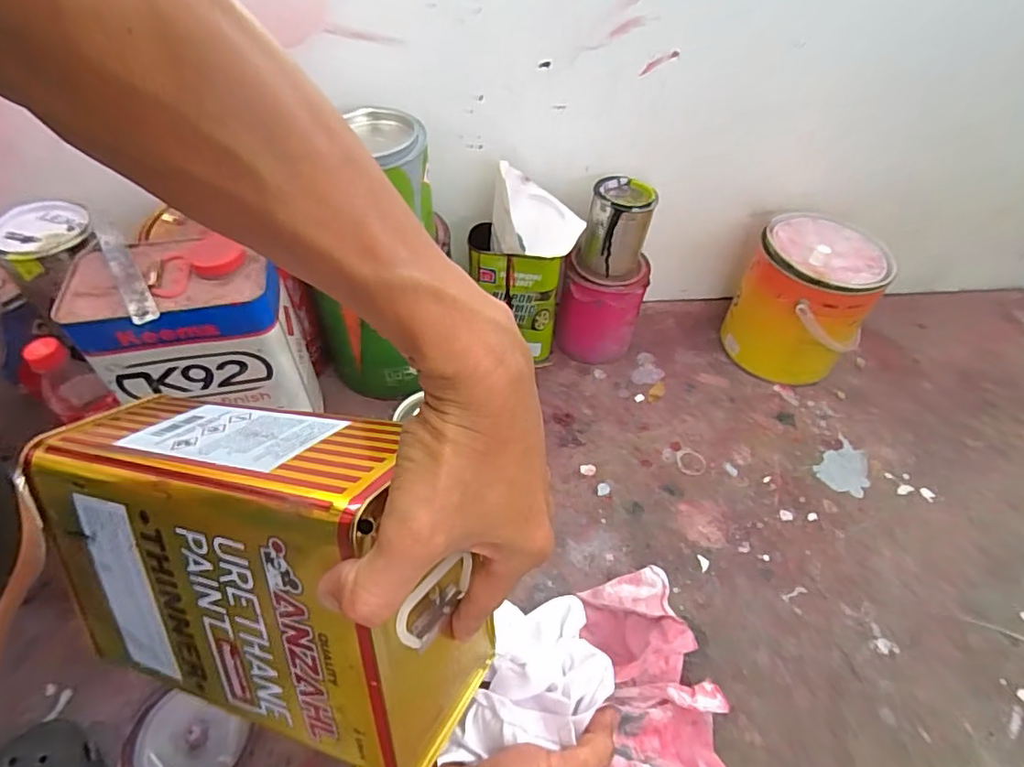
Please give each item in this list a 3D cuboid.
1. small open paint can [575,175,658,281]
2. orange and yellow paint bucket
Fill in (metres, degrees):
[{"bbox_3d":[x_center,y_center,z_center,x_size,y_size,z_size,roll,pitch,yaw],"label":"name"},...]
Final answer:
[{"bbox_3d":[0.126,-0.185,0.680,0.071,0.102,0.068,1,49,-1],"label":"small open paint can"},{"bbox_3d":[0.382,-0.109,0.753,0.147,0.169,0.151,2,50,-3],"label":"orange and yellow paint bucket"}]

